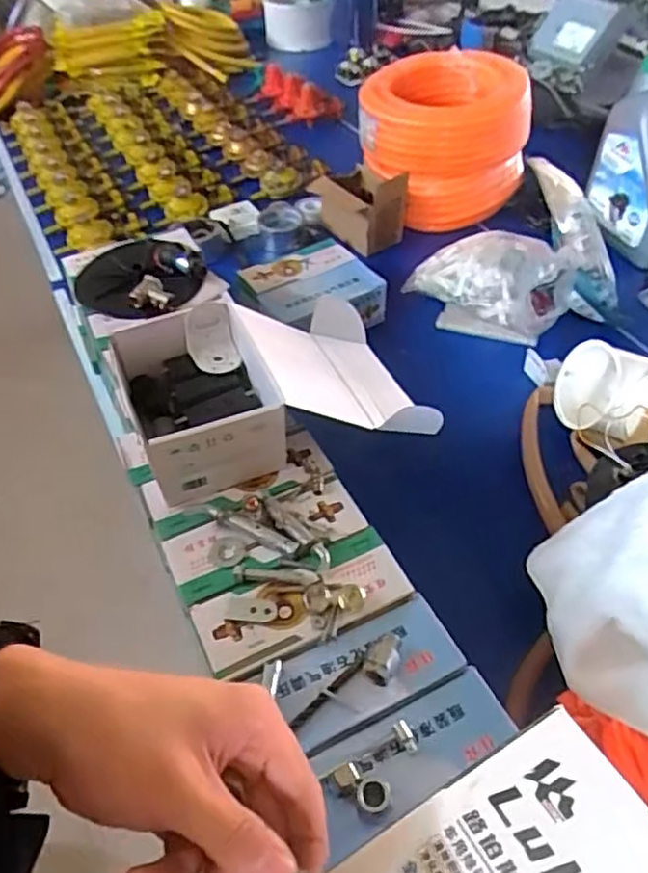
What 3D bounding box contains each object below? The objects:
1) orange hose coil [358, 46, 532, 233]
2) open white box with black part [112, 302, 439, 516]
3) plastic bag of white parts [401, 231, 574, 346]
[{"bbox_3d":[0.216,-0.555,1.263,0.298,0.233,0.286,-1,47,1],"label":"orange hose coil"},{"bbox_3d":[-0.050,-0.059,0.700,0.303,0.101,0.200,-19,49,-15],"label":"open white box with black part"},{"bbox_3d":[0.265,-0.257,1.058,0.247,0.121,0.184,20,51,20],"label":"plastic bag of white parts"}]

